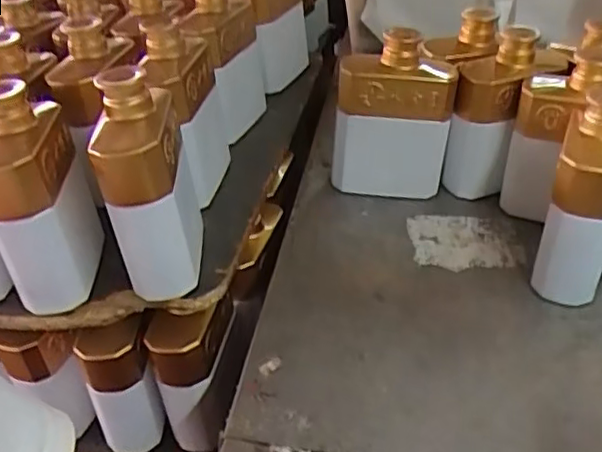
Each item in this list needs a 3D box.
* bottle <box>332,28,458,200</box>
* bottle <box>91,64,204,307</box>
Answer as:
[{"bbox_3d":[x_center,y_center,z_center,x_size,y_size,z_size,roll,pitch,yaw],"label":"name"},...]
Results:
[{"bbox_3d":[0.096,-0.115,0.673,0.119,0.156,0.056,4,34,6],"label":"bottle"},{"bbox_3d":[-0.127,-0.037,0.521,0.071,0.167,0.110,-10,35,-14],"label":"bottle"}]

